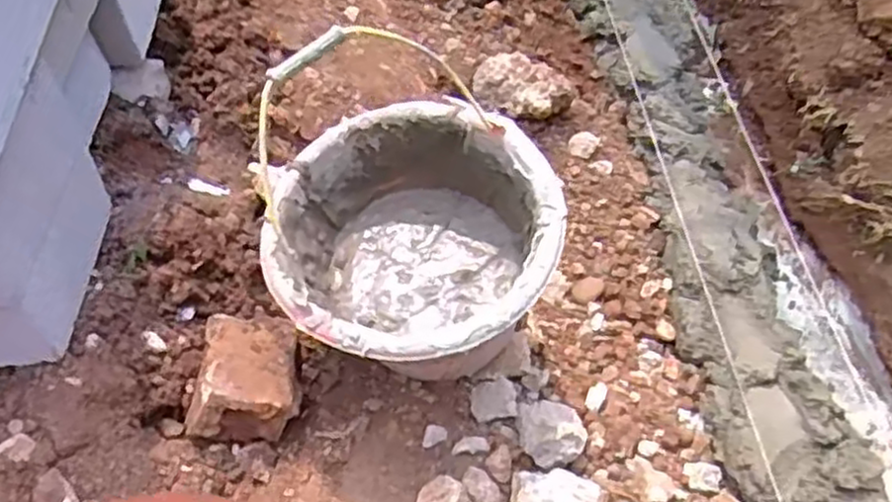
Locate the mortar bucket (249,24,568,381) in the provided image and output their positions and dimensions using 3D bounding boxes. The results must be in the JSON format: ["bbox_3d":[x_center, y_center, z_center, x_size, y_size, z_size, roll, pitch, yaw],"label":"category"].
[{"bbox_3d":[-0.034,0.023,0.786,0.264,0.229,0.273,0,53,0],"label":"mortar bucket"}]

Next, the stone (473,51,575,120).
[{"bbox_3d":[0.100,-0.225,1.048,0.073,0.051,0.143,-38,61,-25],"label":"stone"}]

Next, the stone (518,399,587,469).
[{"bbox_3d":[0.110,0.174,0.765,0.067,0.045,0.080,-5,53,-3],"label":"stone"}]

